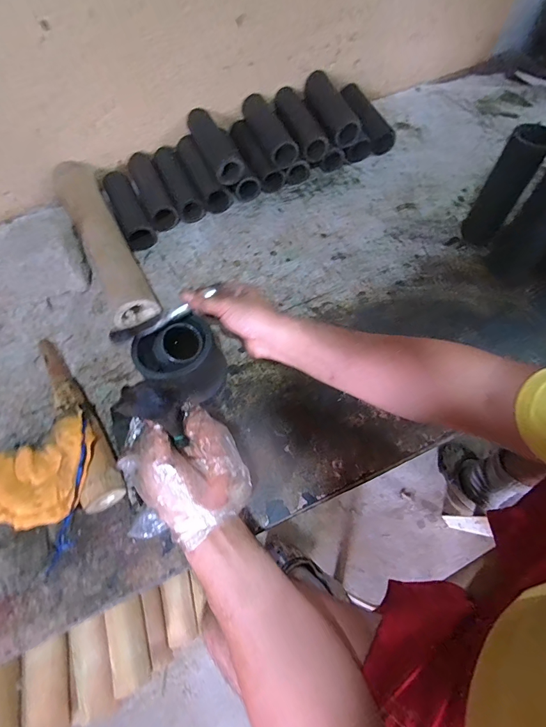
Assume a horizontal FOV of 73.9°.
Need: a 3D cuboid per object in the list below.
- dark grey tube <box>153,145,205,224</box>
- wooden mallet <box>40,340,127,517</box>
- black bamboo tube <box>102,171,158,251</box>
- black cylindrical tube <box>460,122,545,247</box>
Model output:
[{"bbox_3d":[-0.191,-0.363,0.731,0.052,0.045,0.180,-25,63,-10],"label":"dark grey tube"},{"bbox_3d":[-0.272,0.067,0.511,0.051,0.068,0.282,-27,64,-11],"label":"wooden mallet"},{"bbox_3d":[-0.274,-0.295,0.694,0.056,0.044,0.176,-25,81,-10],"label":"black bamboo tube"},{"bbox_3d":[0.372,-0.279,0.589,0.061,0.182,0.058,26,66,16],"label":"black cylindrical tube"}]

